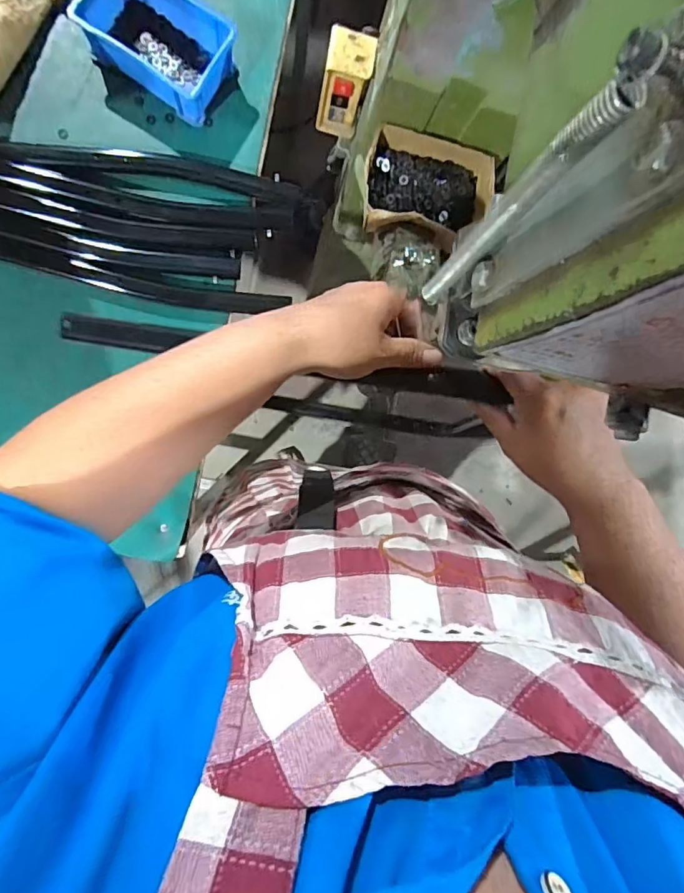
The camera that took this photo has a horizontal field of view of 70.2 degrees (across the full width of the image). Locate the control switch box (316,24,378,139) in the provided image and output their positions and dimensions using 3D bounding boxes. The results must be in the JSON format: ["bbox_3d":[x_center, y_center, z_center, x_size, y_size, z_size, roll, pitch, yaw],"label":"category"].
[{"bbox_3d":[0.002,-0.412,0.562,0.048,0.115,0.040,9,87,-9],"label":"control switch box"}]

